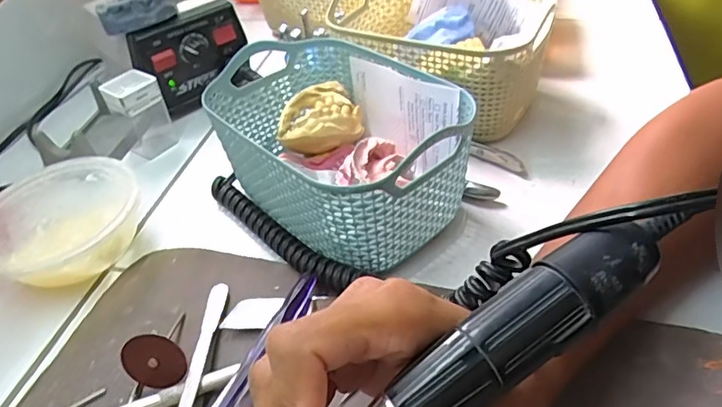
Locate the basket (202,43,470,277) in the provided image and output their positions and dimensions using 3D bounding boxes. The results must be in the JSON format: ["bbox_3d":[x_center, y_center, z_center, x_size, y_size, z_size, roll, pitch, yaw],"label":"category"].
[{"bbox_3d":[-0.015,-0.036,0.358,0.119,0.083,0.170,-35,48,-29],"label":"basket"}]

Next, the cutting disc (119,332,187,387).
[{"bbox_3d":[-0.108,0.082,0.276,0.032,0.030,0.004,-26,10,7],"label":"cutting disc"}]

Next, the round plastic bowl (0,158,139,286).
[{"bbox_3d":[-0.196,0.018,0.356,0.100,0.039,0.102,-4,41,4],"label":"round plastic bowl"}]

